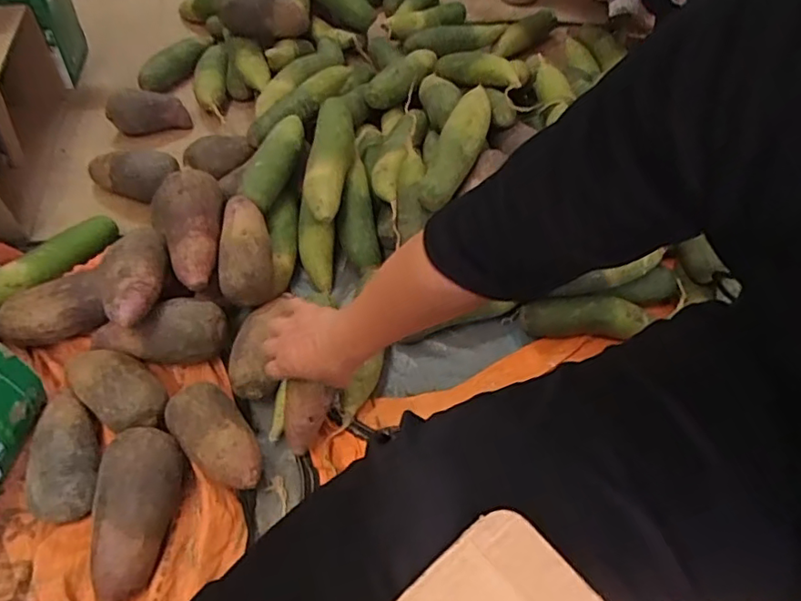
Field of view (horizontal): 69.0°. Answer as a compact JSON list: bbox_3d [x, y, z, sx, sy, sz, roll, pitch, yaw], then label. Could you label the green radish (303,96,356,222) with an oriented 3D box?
[{"bbox_3d":[-0.100,-0.217,0.847,0.059,0.053,0.218,6,67,2],"label":"green radish"}]

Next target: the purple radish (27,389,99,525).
[{"bbox_3d":[-0.363,0.166,0.631,0.070,0.058,0.145,-20,57,-19],"label":"purple radish"}]

